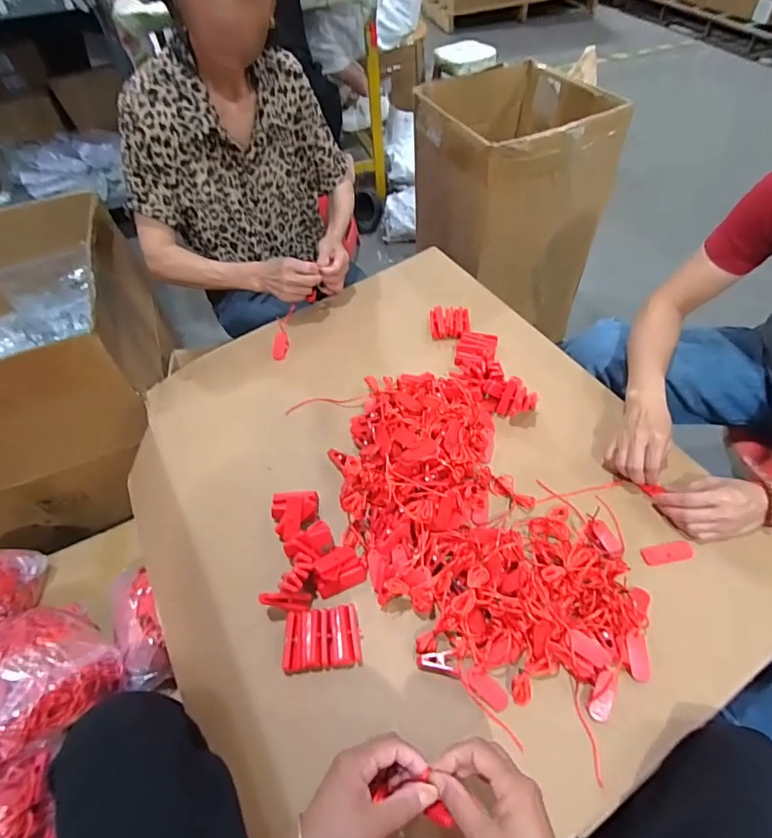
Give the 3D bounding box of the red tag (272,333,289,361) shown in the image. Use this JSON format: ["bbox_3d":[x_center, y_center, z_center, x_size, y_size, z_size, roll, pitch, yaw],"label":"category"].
[{"bbox_3d":[-0.184,-0.128,0.824,0.028,0.012,0.058,-2,65,3],"label":"red tag"}]

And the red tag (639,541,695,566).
[{"bbox_3d":[0.341,0.163,0.570,0.056,0.014,0.021,-9,52,-2],"label":"red tag"}]

